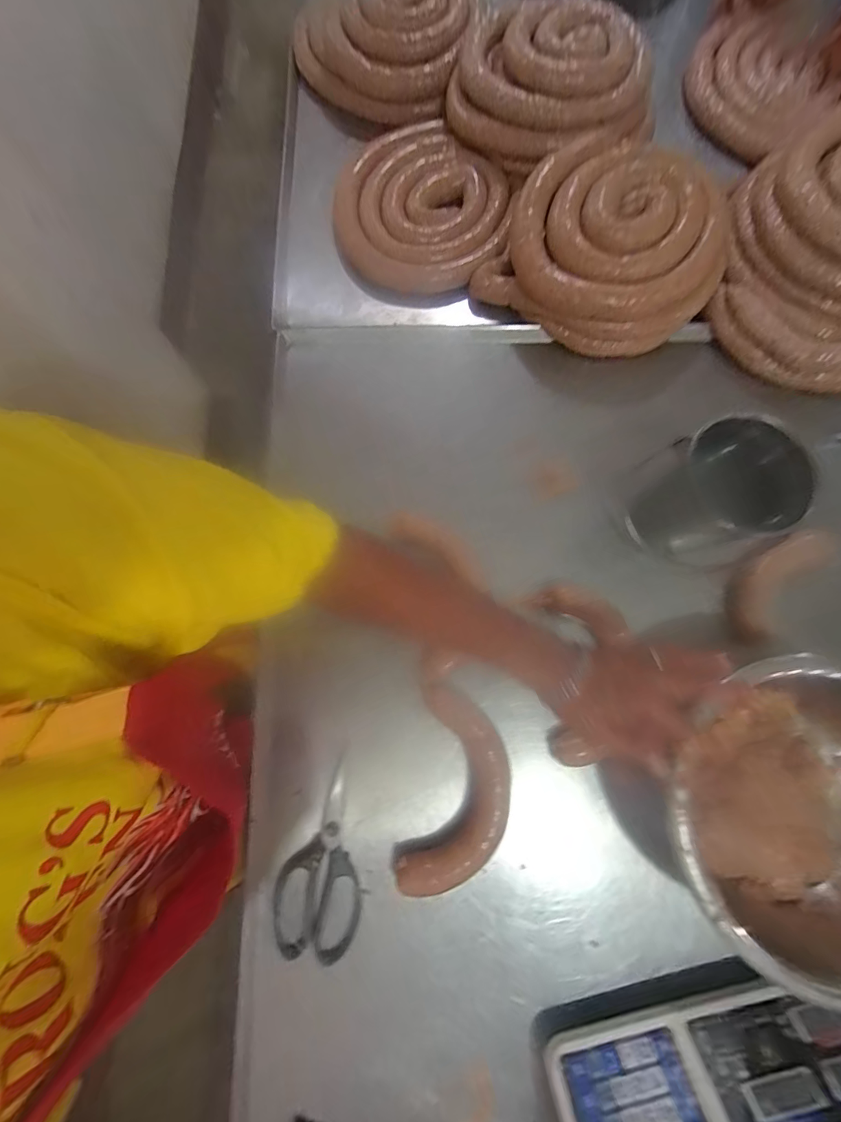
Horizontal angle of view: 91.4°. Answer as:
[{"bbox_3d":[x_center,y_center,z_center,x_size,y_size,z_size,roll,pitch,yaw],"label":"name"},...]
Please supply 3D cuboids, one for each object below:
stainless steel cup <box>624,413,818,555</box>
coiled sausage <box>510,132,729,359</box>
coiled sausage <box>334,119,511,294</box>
[{"bbox_3d":[0.335,-0.080,0.481,0.125,0.141,0.118,0,77,1],"label":"stainless steel cup"},{"bbox_3d":[0.268,-0.439,0.577,0.289,0.119,0.262,30,79,7],"label":"coiled sausage"},{"bbox_3d":[0.004,-0.570,0.654,0.265,0.041,0.316,10,77,3],"label":"coiled sausage"}]

